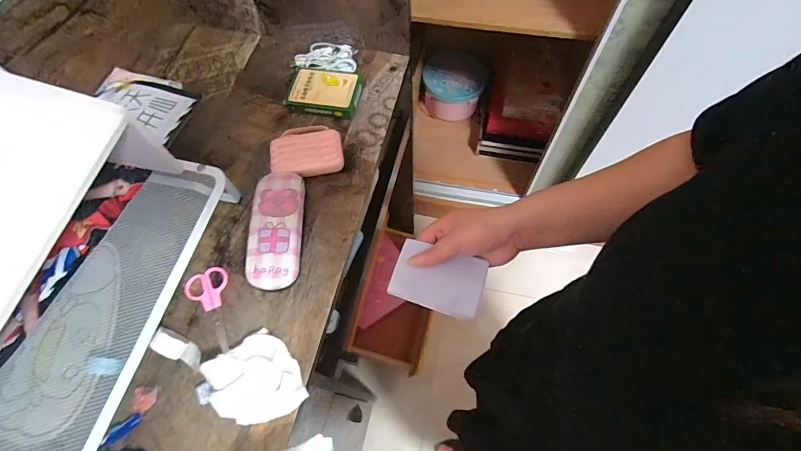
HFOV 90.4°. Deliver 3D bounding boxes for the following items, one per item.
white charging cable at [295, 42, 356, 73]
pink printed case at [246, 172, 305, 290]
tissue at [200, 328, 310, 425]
[{"bbox_3d":[-0.117,-0.279,0.661,0.101,0.012,0.063,19,67,11],"label":"white charging cable"},{"bbox_3d":[-0.155,0.005,0.509,0.064,0.046,0.155,-4,65,0],"label":"pink printed case"},{"bbox_3d":[-0.163,0.172,0.439,0.092,0.026,0.091,-31,68,-12],"label":"tissue"}]

